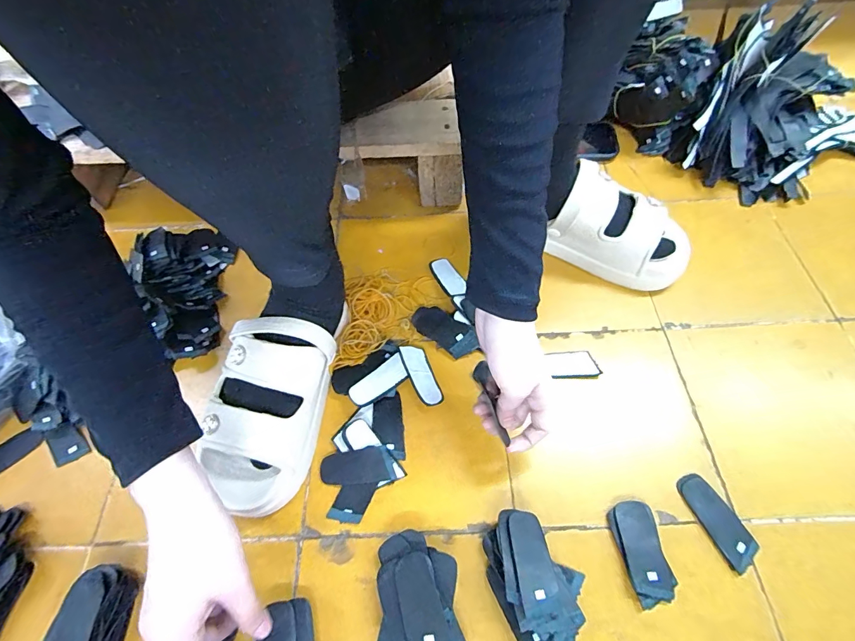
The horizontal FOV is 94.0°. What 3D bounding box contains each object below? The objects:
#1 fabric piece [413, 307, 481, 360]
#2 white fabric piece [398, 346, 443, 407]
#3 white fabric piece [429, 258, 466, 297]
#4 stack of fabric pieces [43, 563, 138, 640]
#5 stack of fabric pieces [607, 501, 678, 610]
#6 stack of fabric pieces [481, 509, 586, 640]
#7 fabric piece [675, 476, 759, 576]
[{"bbox_3d":[0.020,0.012,0.471,0.083,0.011,0.037,35,68,21],"label":"fabric piece"},{"bbox_3d":[-0.007,0.061,0.447,0.032,0.006,0.071,-8,63,-29],"label":"white fabric piece"},{"bbox_3d":[0.027,-0.056,0.512,0.029,0.010,0.064,-25,62,-10],"label":"white fabric piece"},{"bbox_3d":[-0.290,0.263,0.337,0.053,0.032,0.094,0,60,4],"label":"stack of fabric pieces"},{"bbox_3d":[0.188,0.202,0.349,0.038,0.012,0.077,-7,60,0],"label":"stack of fabric pieces"},{"bbox_3d":[0.091,0.215,0.333,0.073,0.040,0.107,-25,62,-10],"label":"stack of fabric pieces"},{"bbox_3d":[0.263,0.180,0.362,0.032,0.004,0.078,-21,61,-8],"label":"fabric piece"}]

